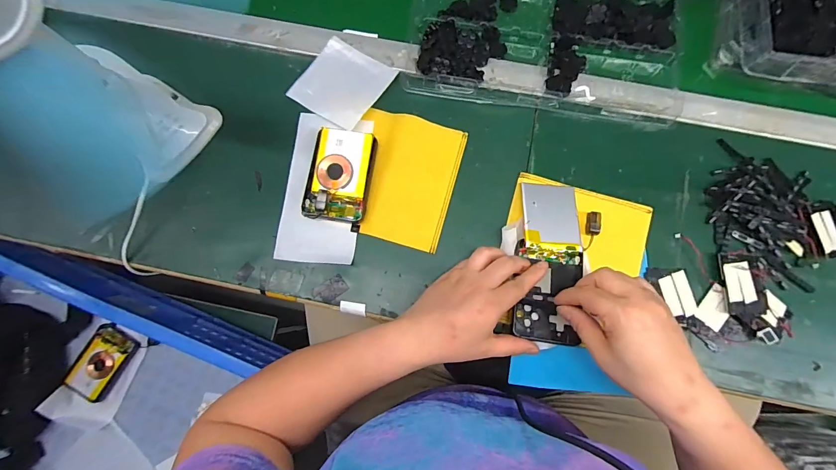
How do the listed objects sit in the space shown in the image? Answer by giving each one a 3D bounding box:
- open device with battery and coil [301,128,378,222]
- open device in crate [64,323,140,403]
[{"bbox_3d":[-0.090,-0.071,0.418,0.070,0.018,0.105,9,80,2],"label":"open device with battery and coil"},{"bbox_3d":[-0.504,0.204,0.582,0.066,0.025,0.115,27,81,5],"label":"open device in crate"}]

